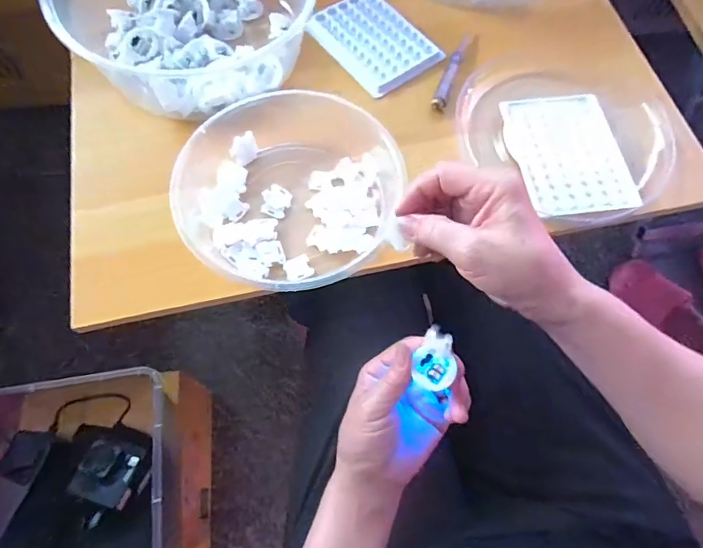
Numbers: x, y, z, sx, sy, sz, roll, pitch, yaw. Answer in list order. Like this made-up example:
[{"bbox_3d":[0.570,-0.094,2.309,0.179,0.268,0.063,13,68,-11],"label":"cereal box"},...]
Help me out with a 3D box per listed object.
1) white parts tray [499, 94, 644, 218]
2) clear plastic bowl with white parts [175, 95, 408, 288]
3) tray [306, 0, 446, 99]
[{"bbox_3d":[0.202,-0.115,0.435,0.099,0.012,0.129,-4,68,-3],"label":"white parts tray"},{"bbox_3d":[-0.055,-0.079,0.405,0.187,0.046,0.205,1,68,-1],"label":"clear plastic bowl with white parts"},{"bbox_3d":[0.023,-0.250,0.493,0.094,0.007,0.128,-35,73,-14],"label":"tray"}]

